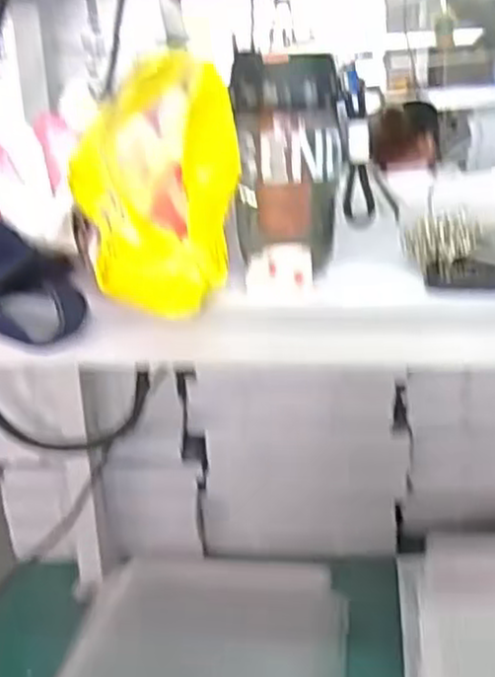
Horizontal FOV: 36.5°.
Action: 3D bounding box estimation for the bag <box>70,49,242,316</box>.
[{"bbox_3d":[-0.055,-0.095,0.480,0.094,0.146,0.105,-2,18,-1],"label":"bag"}]

